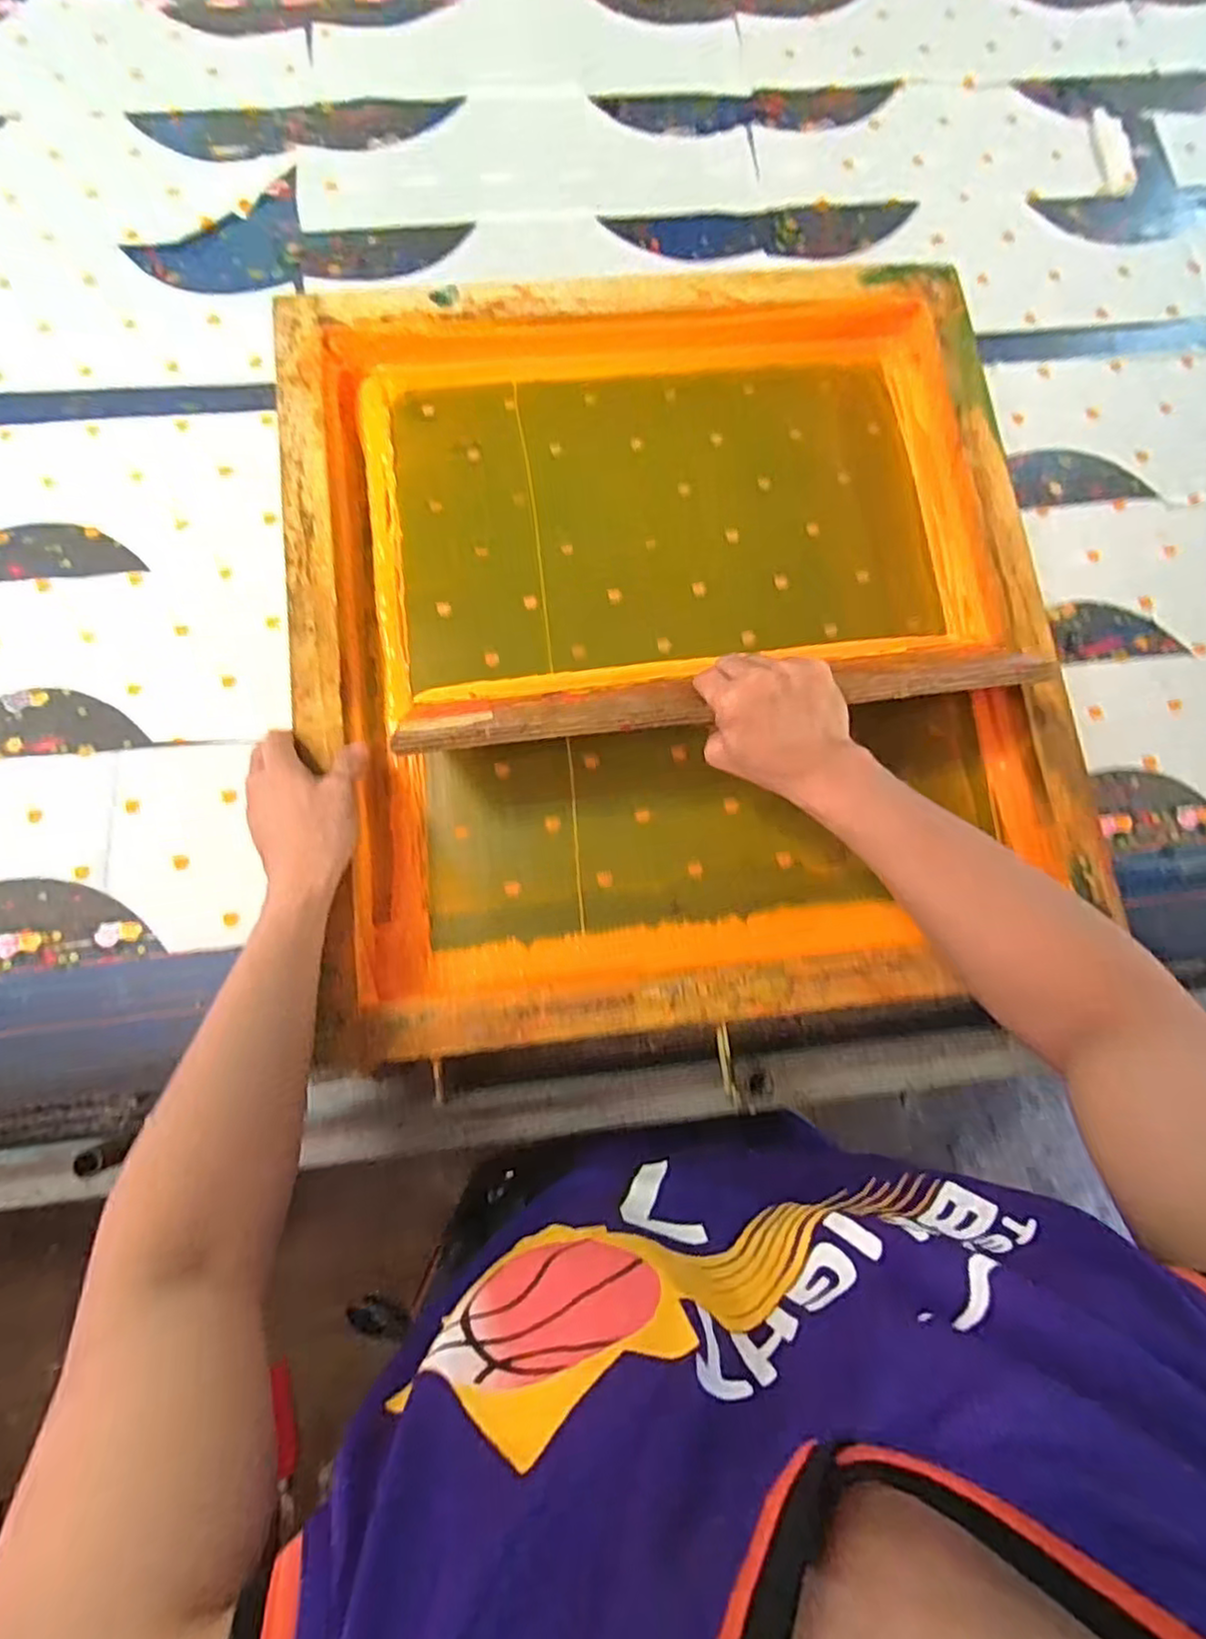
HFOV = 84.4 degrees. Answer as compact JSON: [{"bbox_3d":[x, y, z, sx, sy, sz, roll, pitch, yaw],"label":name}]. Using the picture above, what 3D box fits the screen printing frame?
[{"bbox_3d":[0.060,-0.168,0.571,0.602,0.064,0.645,-7,78,-2],"label":"screen printing frame"}]

